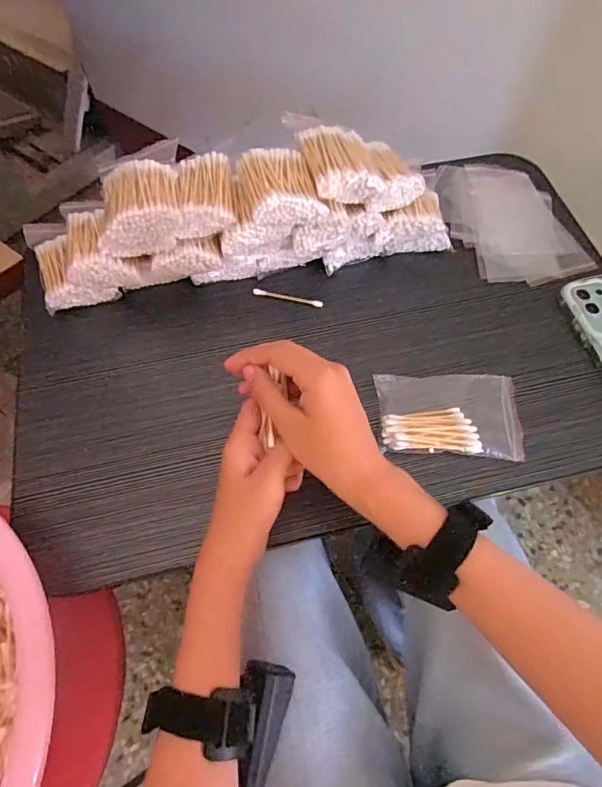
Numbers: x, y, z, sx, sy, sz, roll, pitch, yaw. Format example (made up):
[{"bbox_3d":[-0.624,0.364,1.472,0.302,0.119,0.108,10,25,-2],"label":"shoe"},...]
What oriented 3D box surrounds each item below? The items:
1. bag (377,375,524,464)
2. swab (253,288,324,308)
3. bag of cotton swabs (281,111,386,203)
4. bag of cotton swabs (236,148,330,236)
[{"bbox_3d":[0.125,0.016,0.410,0.116,0.015,0.076,4,63,2],"label":"bag"},{"bbox_3d":[-0.013,-0.095,0.475,0.070,0.004,0.007,12,63,6],"label":"swab"},{"bbox_3d":[0.028,-0.213,0.429,0.058,0.030,0.105,-16,64,-9],"label":"bag of cotton swabs"},{"bbox_3d":[-0.019,-0.176,0.419,0.064,0.037,0.070,-16,64,-9],"label":"bag of cotton swabs"}]

